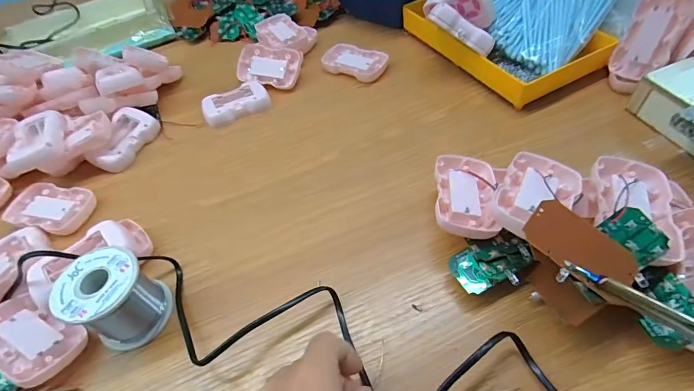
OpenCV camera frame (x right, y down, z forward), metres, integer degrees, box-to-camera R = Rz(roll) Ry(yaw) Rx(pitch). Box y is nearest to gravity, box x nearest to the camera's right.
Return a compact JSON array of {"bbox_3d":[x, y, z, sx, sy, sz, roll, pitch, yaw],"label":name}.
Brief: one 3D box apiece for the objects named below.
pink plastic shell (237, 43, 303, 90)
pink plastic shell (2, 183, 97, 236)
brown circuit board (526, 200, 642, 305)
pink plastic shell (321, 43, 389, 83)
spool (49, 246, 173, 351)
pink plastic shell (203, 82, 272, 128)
[{"bbox_3d":[-0.108,-0.179,0.528,0.089,0.018,0.058,9,85,11],"label":"pink plastic shell"},{"bbox_3d":[-0.322,0.013,0.411,0.093,0.012,0.053,6,52,10],"label":"pink plastic shell"},{"bbox_3d":[0.159,0.035,0.256,0.075,0.004,0.039,39,76,9],"label":"brown circuit board"},{"bbox_3d":[0.011,-0.186,0.530,0.084,0.020,0.048,24,57,22],"label":"pink plastic shell"},{"bbox_3d":[-0.188,0.083,0.309,0.058,0.063,0.061,24,57,22],"label":"spool"},{"bbox_3d":[-0.147,-0.123,0.500,0.084,0.020,0.051,-22,53,-12],"label":"pink plastic shell"}]

